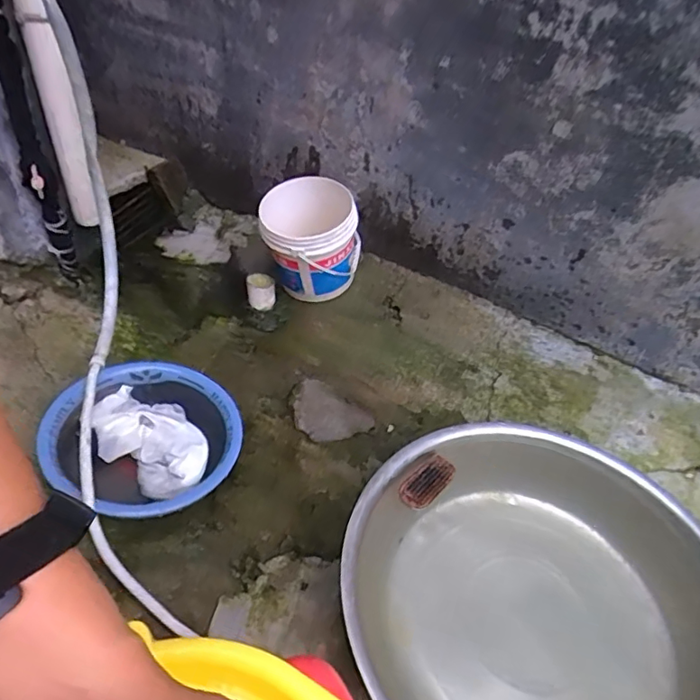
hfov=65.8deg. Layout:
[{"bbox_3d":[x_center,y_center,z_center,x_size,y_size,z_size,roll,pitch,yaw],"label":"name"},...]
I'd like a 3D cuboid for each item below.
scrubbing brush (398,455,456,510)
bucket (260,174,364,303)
[{"bbox_3d":[0.145,0.247,1.009,0.126,0.021,0.058,-30,54,-34],"label":"scrubbing brush"},{"bbox_3d":[-0.114,-0.283,1.528,0.277,0.313,0.265,3,42,-4],"label":"bucket"}]

